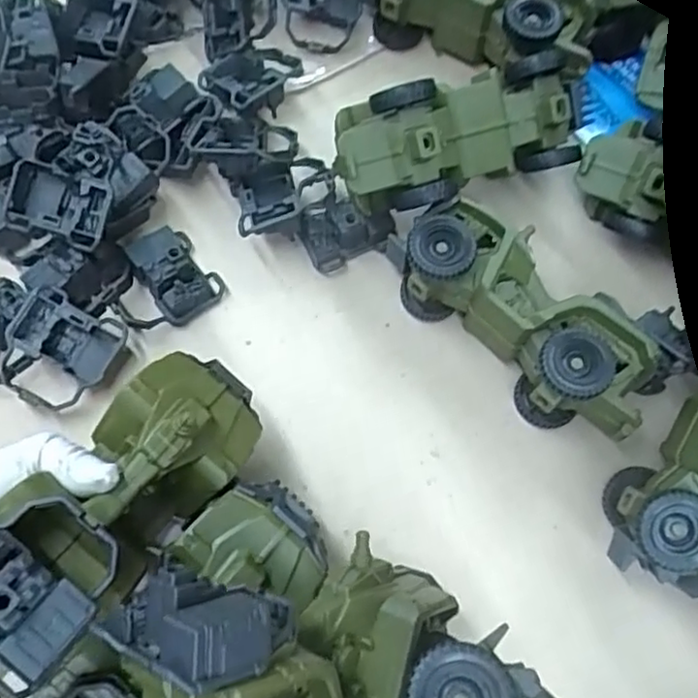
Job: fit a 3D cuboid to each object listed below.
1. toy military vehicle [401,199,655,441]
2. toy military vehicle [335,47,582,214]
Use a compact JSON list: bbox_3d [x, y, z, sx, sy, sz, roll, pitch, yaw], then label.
[{"bbox_3d":[0.121,-0.023,0.473,0.083,0.083,0.194,-42,75,-15],"label":"toy military vehicle"},{"bbox_3d":[0.076,-0.155,0.497,0.186,0.062,0.085,-21,105,-19],"label":"toy military vehicle"}]

